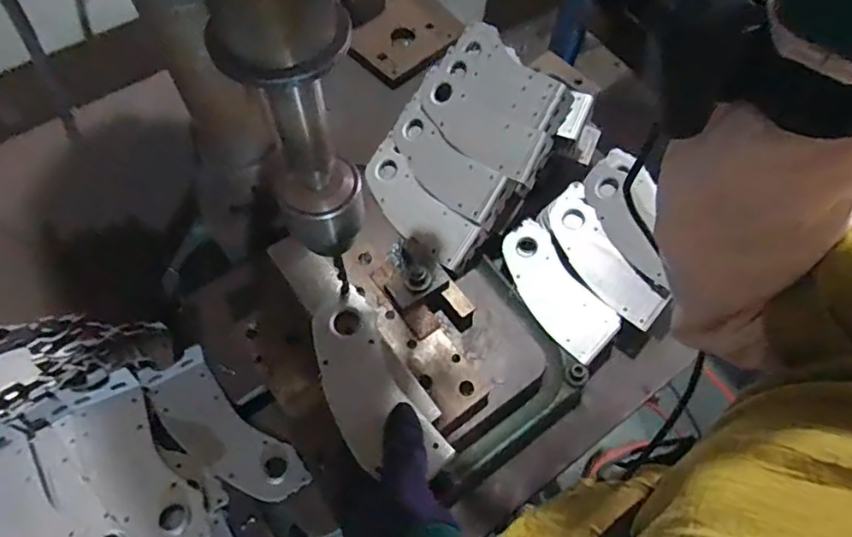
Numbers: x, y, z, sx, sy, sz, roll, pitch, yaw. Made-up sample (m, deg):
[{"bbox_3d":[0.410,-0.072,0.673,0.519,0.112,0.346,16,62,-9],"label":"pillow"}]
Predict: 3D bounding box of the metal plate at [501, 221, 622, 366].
[{"bbox_3d":[0.152,0.024,0.648,0.075,0.020,0.174,-30,70,-15],"label":"metal plate"}]

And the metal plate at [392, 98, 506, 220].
[{"bbox_3d":[0.016,-0.130,0.656,0.068,0.009,0.178,-47,64,6],"label":"metal plate"}]

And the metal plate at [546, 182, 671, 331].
[{"bbox_3d":[0.206,-0.016,0.653,0.068,0.019,0.191,-31,66,3],"label":"metal plate"}]

